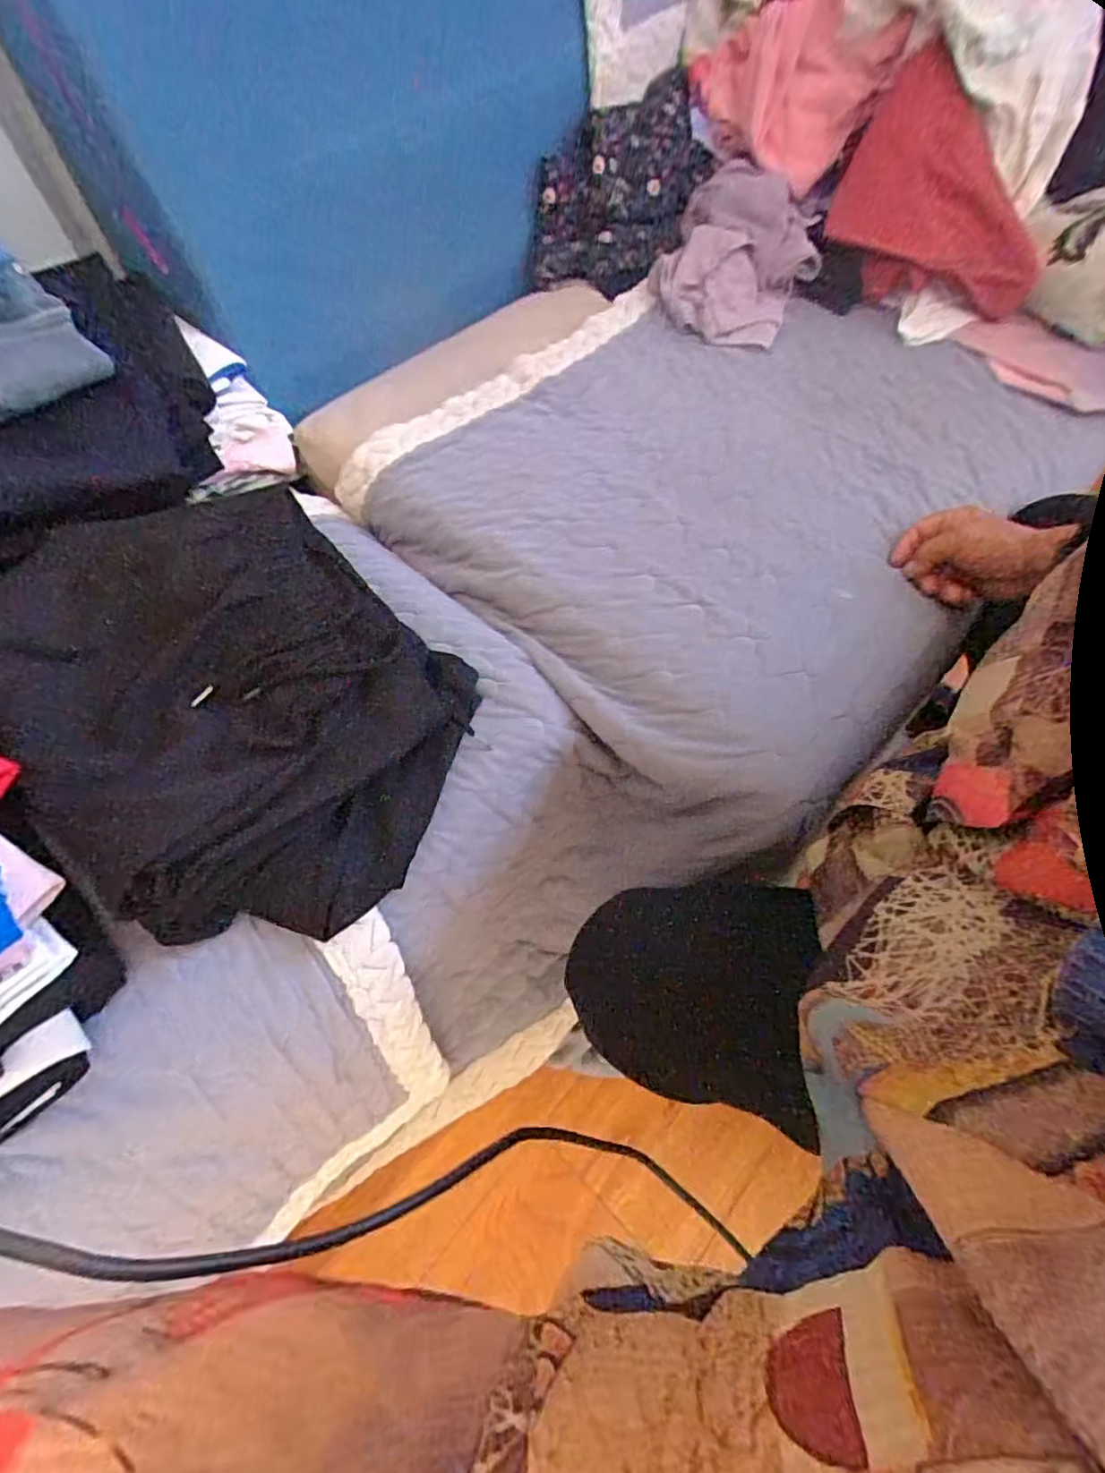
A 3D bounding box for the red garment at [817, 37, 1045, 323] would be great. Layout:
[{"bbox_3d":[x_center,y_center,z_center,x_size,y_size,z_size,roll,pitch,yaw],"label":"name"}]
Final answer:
[{"bbox_3d":[0.456,-0.619,0.711,0.242,0.163,0.125,30,65,16],"label":"red garment"}]

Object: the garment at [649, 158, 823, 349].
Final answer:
[{"bbox_3d":[0.228,-0.587,0.753,0.183,0.076,0.250,21,63,12],"label":"garment"}]

